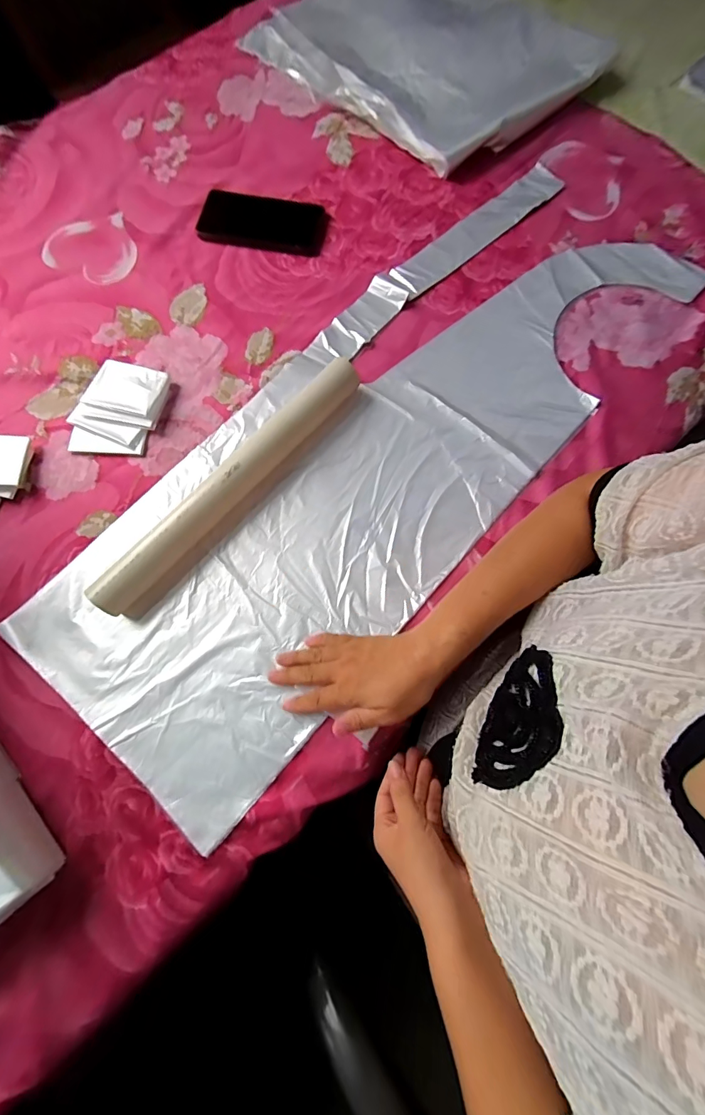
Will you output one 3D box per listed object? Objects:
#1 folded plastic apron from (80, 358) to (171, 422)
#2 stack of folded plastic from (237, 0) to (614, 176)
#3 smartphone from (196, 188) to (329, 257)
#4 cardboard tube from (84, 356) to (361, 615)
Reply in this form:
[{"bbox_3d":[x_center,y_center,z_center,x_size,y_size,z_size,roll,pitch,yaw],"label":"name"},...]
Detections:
[{"bbox_3d":[-0.262,-0.196,0.487,0.091,0.019,0.066,16,77,4],"label":"folded plastic apron"},{"bbox_3d":[0.095,-0.753,0.615,0.333,0.058,0.444,-40,79,-8],"label":"stack of folded plastic"},{"bbox_3d":[-0.118,-0.455,0.558,0.165,0.011,0.088,13,77,4],"label":"smartphone"},{"bbox_3d":[-0.124,-0.081,0.443,0.033,0.042,0.356,41,80,10],"label":"cardboard tube"}]

